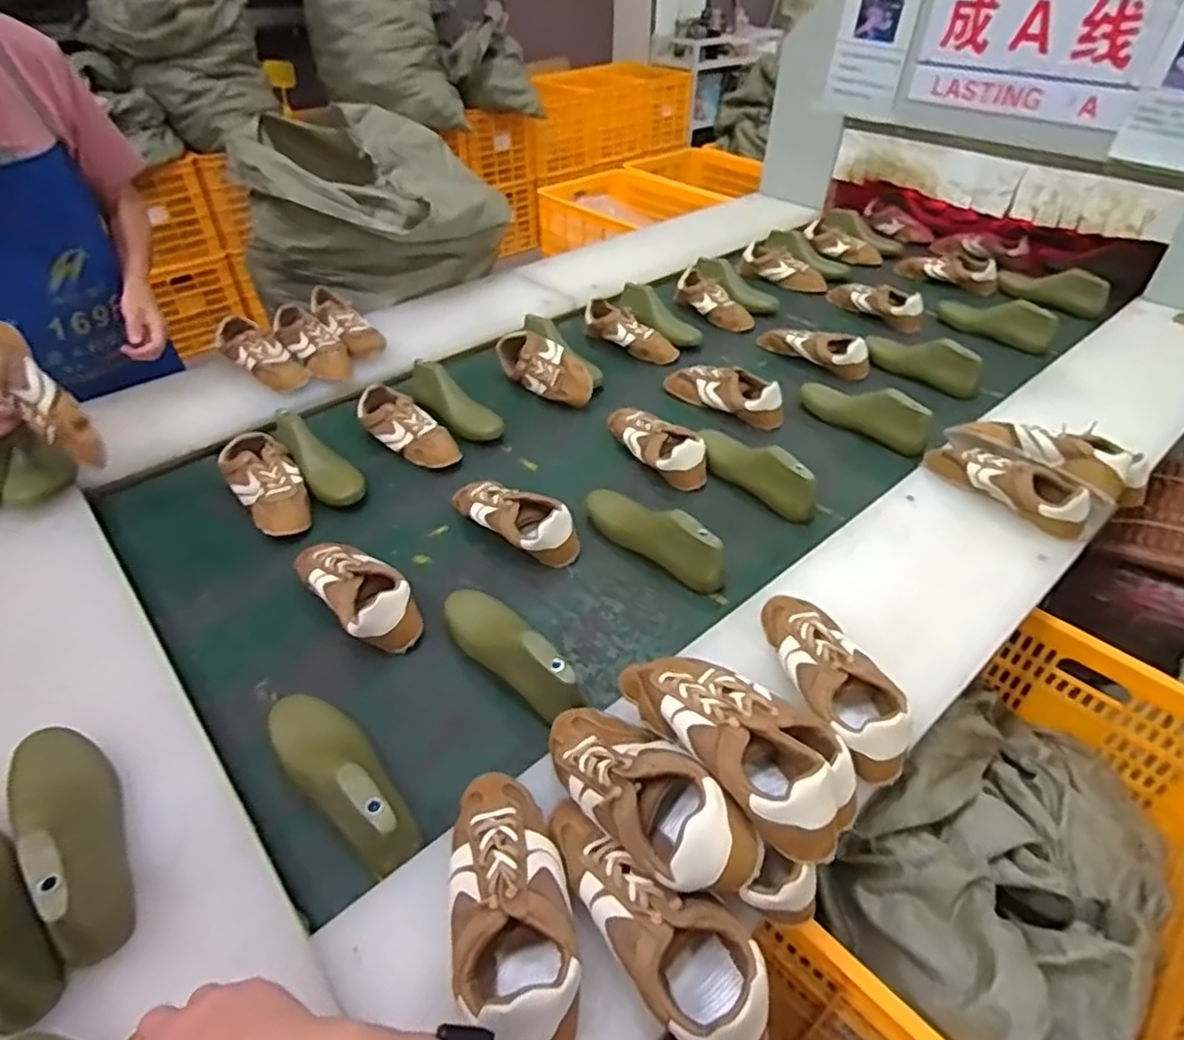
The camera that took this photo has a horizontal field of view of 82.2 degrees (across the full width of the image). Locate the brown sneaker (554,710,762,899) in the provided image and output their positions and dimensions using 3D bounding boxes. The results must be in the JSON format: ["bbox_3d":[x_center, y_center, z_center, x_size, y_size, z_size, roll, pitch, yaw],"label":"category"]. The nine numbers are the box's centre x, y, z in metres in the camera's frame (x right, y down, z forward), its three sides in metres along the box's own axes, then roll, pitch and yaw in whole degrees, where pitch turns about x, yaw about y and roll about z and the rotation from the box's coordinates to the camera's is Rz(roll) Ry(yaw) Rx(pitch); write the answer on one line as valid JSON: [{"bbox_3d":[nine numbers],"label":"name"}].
[{"bbox_3d":[0.037,0.235,0.612,0.094,0.082,0.239,-30,33,-28],"label":"brown sneaker"}]

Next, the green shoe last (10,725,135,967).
[{"bbox_3d":[-0.472,0.266,0.607,0.074,0.091,0.251,-32,51,-29],"label":"green shoe last"}]

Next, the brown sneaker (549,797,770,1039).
[{"bbox_3d":[0.040,0.325,0.553,0.225,0.073,0.086,31,52,30],"label":"brown sneaker"}]

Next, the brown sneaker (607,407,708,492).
[{"bbox_3d":[0.108,-0.136,1.147,0.092,0.067,0.223,-22,47,-22],"label":"brown sneaker"}]

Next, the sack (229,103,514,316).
[{"bbox_3d":[-0.518,-0.733,1.583,0.570,0.300,0.531,-14,45,-14],"label":"sack"}]

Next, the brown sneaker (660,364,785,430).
[{"bbox_3d":[0.249,-0.247,1.267,0.229,0.073,0.089,33,53,31],"label":"brown sneaker"}]

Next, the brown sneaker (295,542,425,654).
[{"bbox_3d":[-0.312,0.085,0.893,0.092,0.072,0.228,-33,52,-30],"label":"brown sneaker"}]

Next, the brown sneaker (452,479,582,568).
[{"bbox_3d":[-0.116,-0.005,1.000,0.225,0.079,0.085,30,51,29],"label":"brown sneaker"}]

